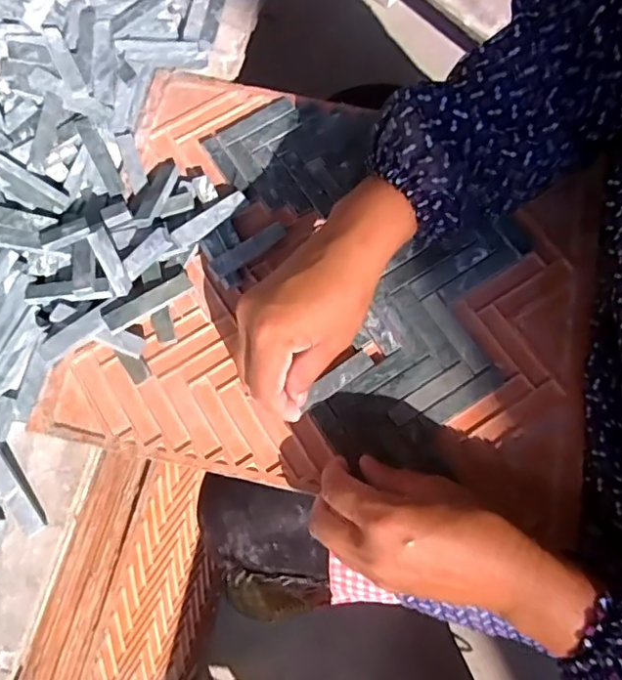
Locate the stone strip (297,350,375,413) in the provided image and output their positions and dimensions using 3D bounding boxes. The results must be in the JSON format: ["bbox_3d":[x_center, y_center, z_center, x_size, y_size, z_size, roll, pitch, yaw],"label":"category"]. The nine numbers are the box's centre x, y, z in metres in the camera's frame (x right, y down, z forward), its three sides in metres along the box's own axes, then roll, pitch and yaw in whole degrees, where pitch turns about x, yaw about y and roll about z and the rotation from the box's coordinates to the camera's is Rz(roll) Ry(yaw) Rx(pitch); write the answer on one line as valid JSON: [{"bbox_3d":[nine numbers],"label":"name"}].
[{"bbox_3d":[0.018,0.026,0.386,0.055,0.005,0.013,-36,78,-18],"label":"stone strip"}]

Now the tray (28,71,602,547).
[{"bbox_3d":[0.022,-0.041,0.410,0.349,0.022,0.284,12,75,2],"label":"tray"}]

